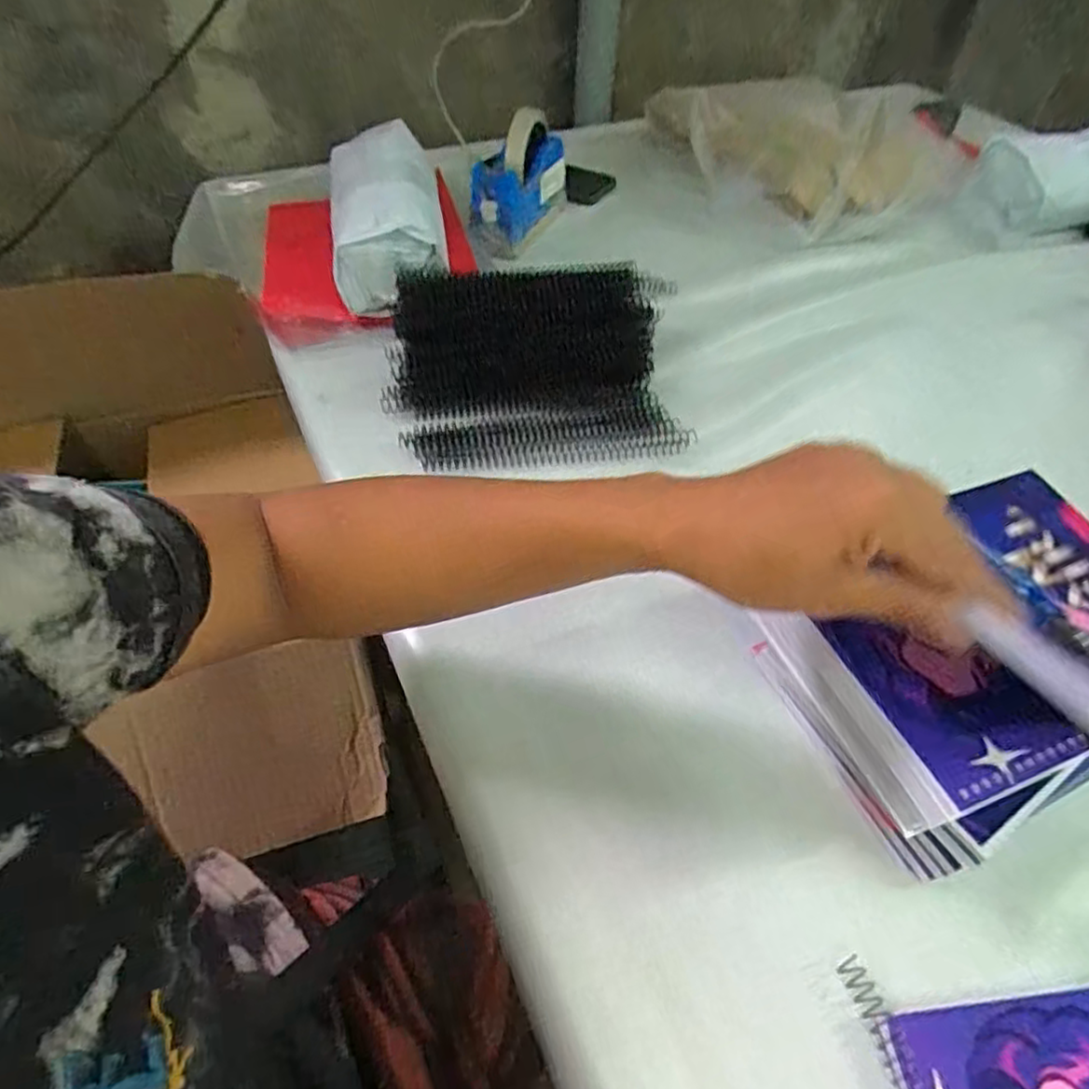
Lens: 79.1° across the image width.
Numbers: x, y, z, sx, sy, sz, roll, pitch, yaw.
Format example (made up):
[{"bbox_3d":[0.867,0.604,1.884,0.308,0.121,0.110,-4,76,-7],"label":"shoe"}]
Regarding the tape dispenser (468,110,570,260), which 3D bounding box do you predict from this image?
[{"bbox_3d":[-0.027,-0.408,0.735,0.069,0.100,0.159,15,52,10],"label":"tape dispenser"}]

